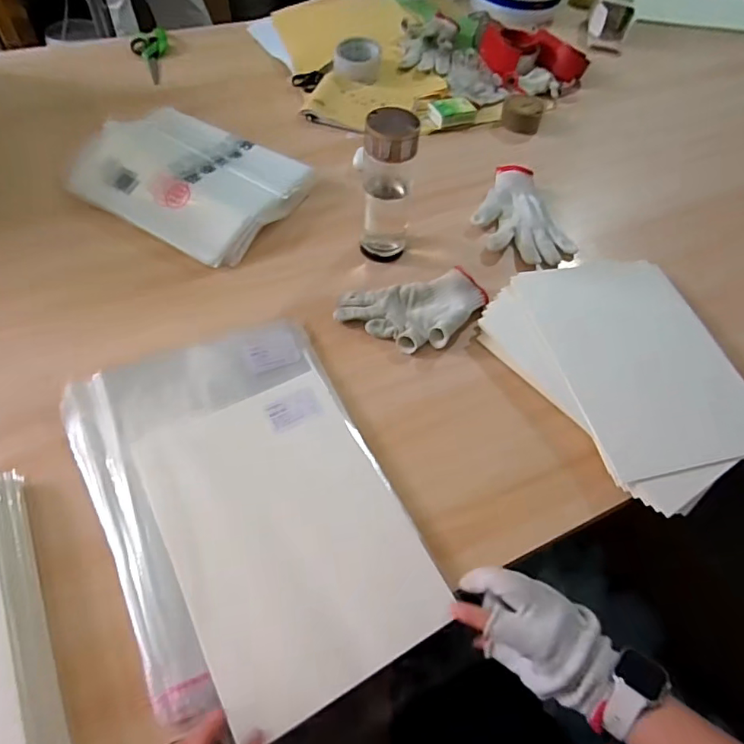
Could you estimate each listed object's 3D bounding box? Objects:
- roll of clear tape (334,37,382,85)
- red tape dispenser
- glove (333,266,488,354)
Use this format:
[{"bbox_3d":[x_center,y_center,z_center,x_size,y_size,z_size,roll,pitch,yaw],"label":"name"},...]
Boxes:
[{"bbox_3d":[-0.026,-0.570,0.943,0.088,0.045,0.091,2,56,-3],"label":"roll of clear tape"},{"bbox_3d":[0.307,-0.630,1.016,0.169,0.070,0.170,-1,54,1],"label":"red tape dispenser"},{"bbox_3d":[0.054,-0.073,0.638,0.186,0.028,0.097,-8,54,-4],"label":"glove"}]

